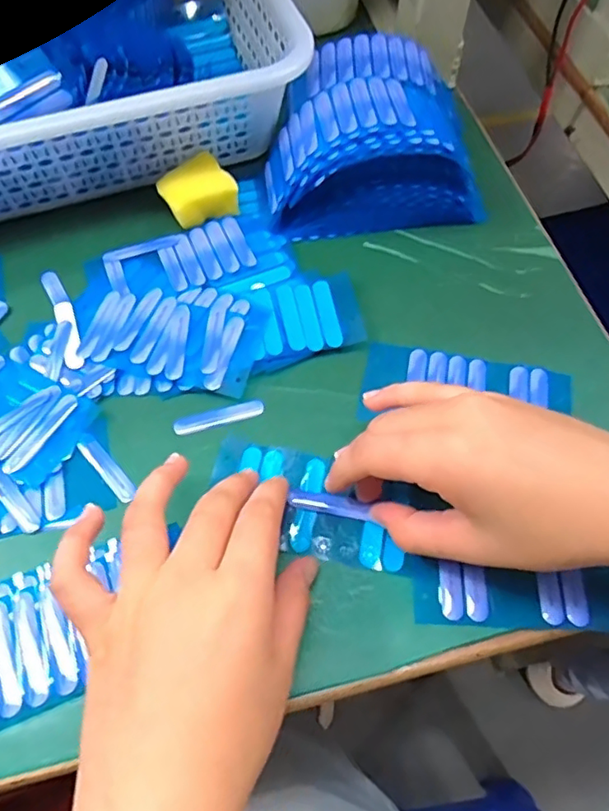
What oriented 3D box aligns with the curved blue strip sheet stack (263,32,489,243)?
[{"bbox_3d":[0.040,-0.187,0.389,0.138,0.067,0.123,-10,62,-6],"label":"curved blue strip sheet stack"}]

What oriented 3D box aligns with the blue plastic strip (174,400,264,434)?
[{"bbox_3d":[-0.048,0.006,0.323,0.051,0.004,0.010,-14,63,-8],"label":"blue plastic strip"}]

